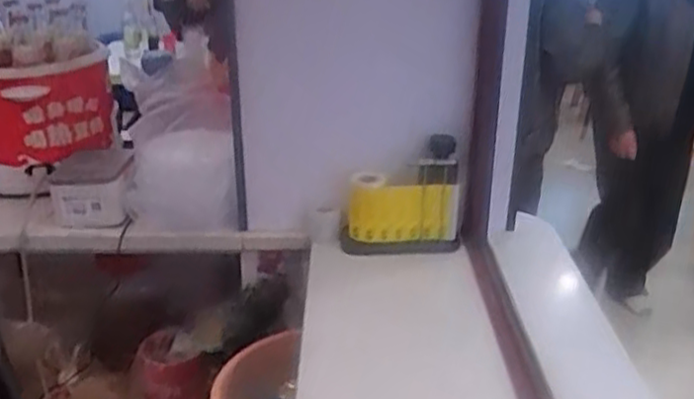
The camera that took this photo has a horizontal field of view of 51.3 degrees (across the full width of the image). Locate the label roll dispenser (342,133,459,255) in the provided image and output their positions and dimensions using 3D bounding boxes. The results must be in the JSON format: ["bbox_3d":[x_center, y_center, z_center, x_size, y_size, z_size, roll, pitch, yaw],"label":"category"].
[{"bbox_3d":[0.076,0.000,1.041,0.170,0.152,0.071,1,25,3],"label":"label roll dispenser"}]

